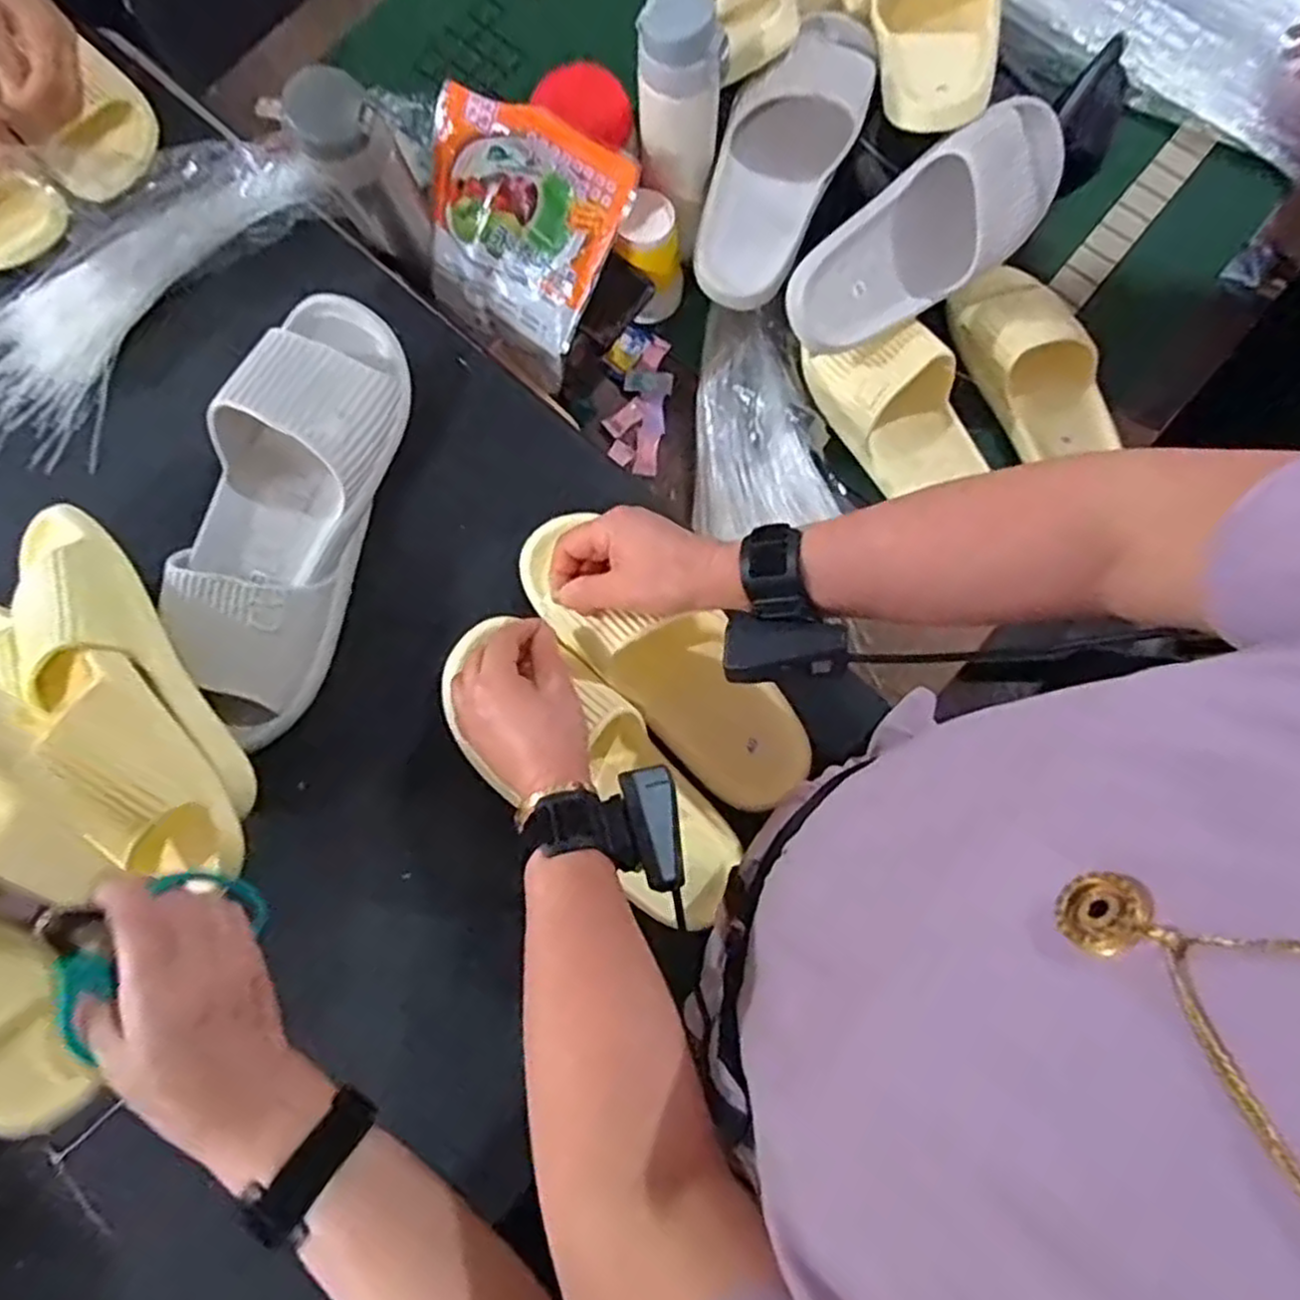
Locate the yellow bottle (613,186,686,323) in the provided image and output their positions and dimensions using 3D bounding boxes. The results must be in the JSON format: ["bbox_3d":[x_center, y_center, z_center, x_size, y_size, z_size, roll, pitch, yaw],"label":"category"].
[{"bbox_3d":[0.002,-0.358,0.708,0.061,0.103,0.063,43,82,7],"label":"yellow bottle"}]

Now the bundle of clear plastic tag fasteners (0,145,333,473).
[{"bbox_3d":[-0.425,-0.284,0.609,0.363,0.061,0.161,-31,81,-5],"label":"bundle of clear plastic tag fasteners"}]

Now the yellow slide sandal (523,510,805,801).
[{"bbox_3d":[0.010,0.006,0.548,0.264,0.065,0.090,41,82,1],"label":"yellow slide sandal"}]

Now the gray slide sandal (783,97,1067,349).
[{"bbox_3d":[0.234,-0.355,0.645,0.275,0.080,0.109,-32,122,3],"label":"gray slide sandal"}]

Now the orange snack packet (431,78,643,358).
[{"bbox_3d":[-0.115,-0.366,0.646,0.174,0.022,0.161,30,123,1],"label":"orange snack packet"}]

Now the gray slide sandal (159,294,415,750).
[{"bbox_3d":[-0.264,-0.106,0.557,0.108,0.078,0.329,17,80,3],"label":"gray slide sandal"}]

